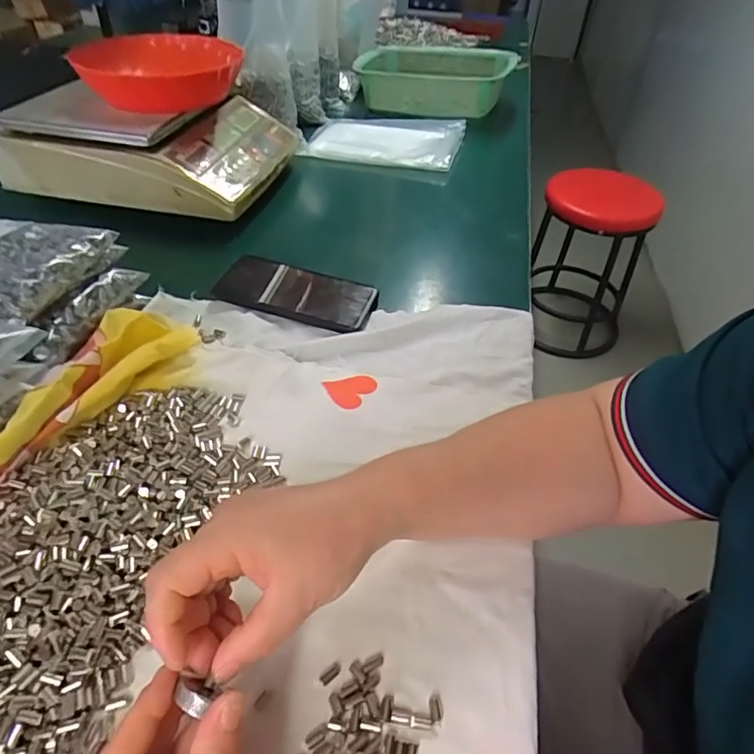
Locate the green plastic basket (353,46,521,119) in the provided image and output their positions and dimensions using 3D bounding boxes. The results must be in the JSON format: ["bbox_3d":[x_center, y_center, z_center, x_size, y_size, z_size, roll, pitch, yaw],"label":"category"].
[{"bbox_3d":[0.111,-0.572,1.004,0.290,0.096,0.215,4,44,0],"label":"green plastic basket"}]

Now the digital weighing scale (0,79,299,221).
[{"bbox_3d":[-0.307,-0.345,0.725,0.312,0.097,0.312,9,44,6],"label":"digital weighing scale"}]

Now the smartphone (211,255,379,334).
[{"bbox_3d":[-0.084,-0.090,0.540,0.161,0.015,0.079,17,45,13],"label":"smartphone"}]

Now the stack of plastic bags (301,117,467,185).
[{"bbox_3d":[0.014,-0.410,0.881,0.258,0.032,0.184,12,44,8],"label":"stack of plastic bags"}]

